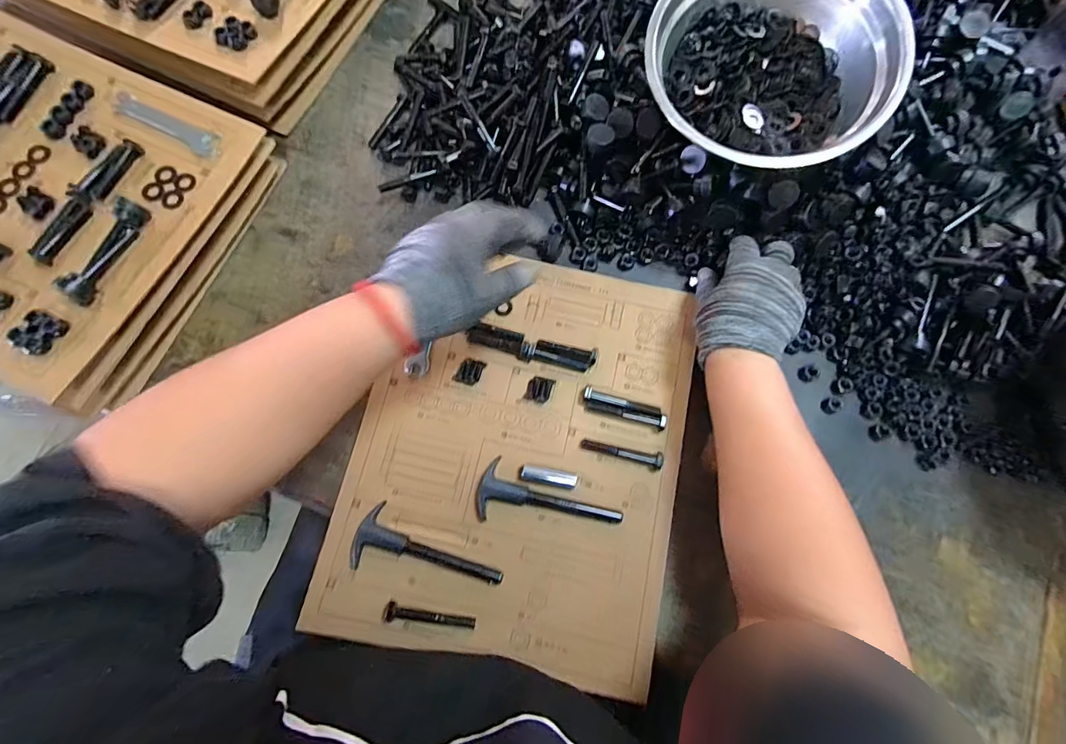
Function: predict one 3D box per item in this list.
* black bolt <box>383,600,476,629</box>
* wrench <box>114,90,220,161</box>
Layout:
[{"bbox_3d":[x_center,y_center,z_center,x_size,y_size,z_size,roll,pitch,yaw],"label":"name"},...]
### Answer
[{"bbox_3d":[-0.089,0.208,0.403,0.078,0.014,0.016,6,77,0],"label":"black bolt"},{"bbox_3d":[-0.351,-0.236,0.452,0.114,0.005,0.027,25,77,5],"label":"wrench"}]

